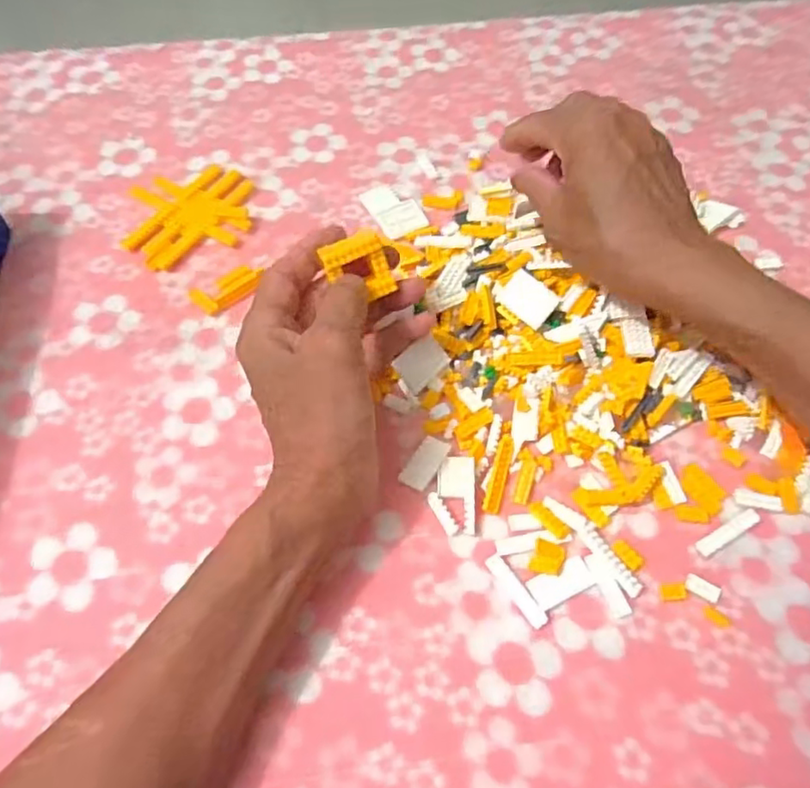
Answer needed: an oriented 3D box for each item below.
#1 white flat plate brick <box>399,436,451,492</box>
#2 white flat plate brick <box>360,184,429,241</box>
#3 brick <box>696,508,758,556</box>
[{"bbox_3d":[0.011,0.037,0.345,0.016,0.004,0.032,28,63,16],"label":"white flat plate brick"},{"bbox_3d":[-0.008,-0.133,0.449,0.032,0.004,0.053,-23,62,-14],"label":"white flat plate brick"},{"bbox_3d":[0.170,0.072,0.328,0.041,0.004,0.008,-26,63,-15],"label":"brick"}]

